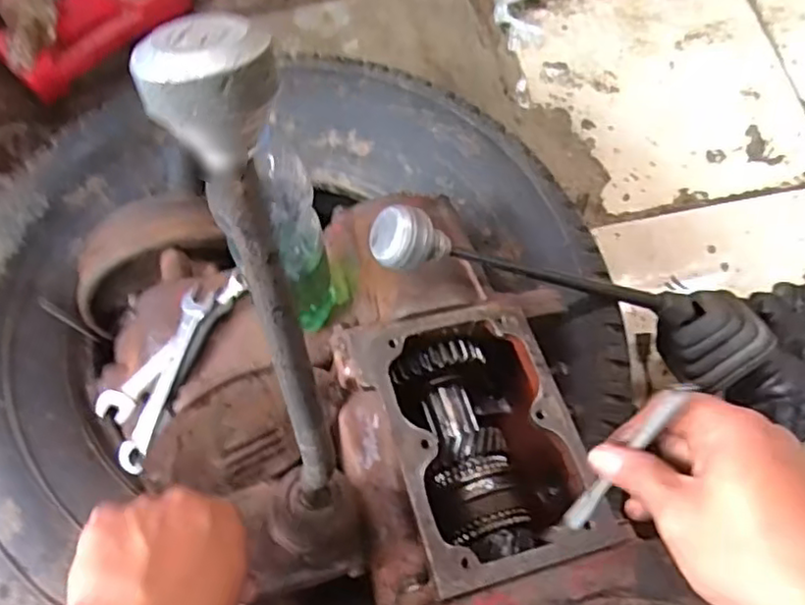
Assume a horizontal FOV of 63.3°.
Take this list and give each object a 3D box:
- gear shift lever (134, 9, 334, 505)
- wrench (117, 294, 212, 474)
[{"bbox_3d":[-0.051,0.010,0.279,0.035,0.263,0.029,-6,49,-2],"label":"gear shift lever"},{"bbox_3d":[-0.198,0.065,0.542,0.022,0.008,0.150,16,70,7],"label":"wrench"}]

